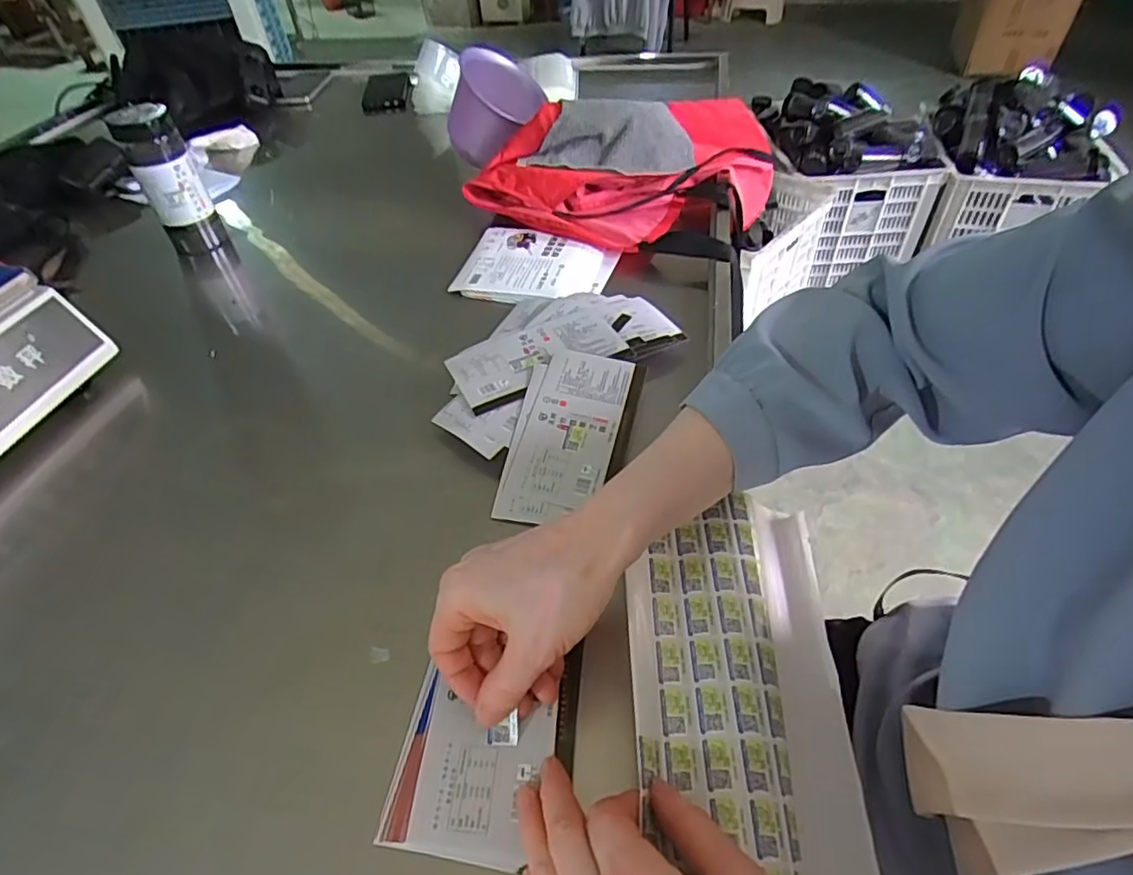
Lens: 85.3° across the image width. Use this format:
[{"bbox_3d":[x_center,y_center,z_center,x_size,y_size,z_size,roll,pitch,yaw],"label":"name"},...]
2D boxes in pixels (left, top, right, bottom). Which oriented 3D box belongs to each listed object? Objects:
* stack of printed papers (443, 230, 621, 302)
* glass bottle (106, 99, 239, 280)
[{"bbox_3d":[-0.035,-0.192,0.691,0.161,0.022,0.128,11,48,14],"label":"stack of printed papers"},{"bbox_3d":[-0.476,-0.299,0.751,0.067,0.194,0.065,-27,50,-21],"label":"glass bottle"}]

